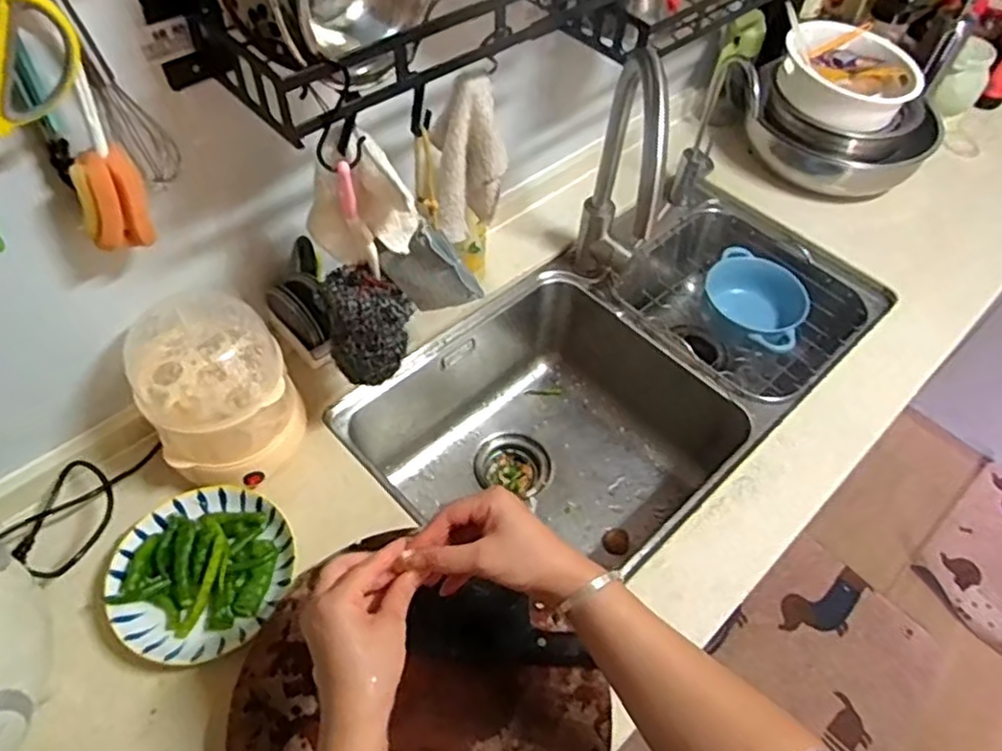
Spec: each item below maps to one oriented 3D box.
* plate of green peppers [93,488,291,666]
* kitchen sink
[{"bbox_3d":[-0.293,0.190,0.670,0.168,0.028,0.165,1,53,-2],"label":"plate of green peppers"},{"bbox_3d":[0.167,0.022,1.002,0.707,0.217,0.416,-36,63,-25],"label":"kitchen sink"}]

